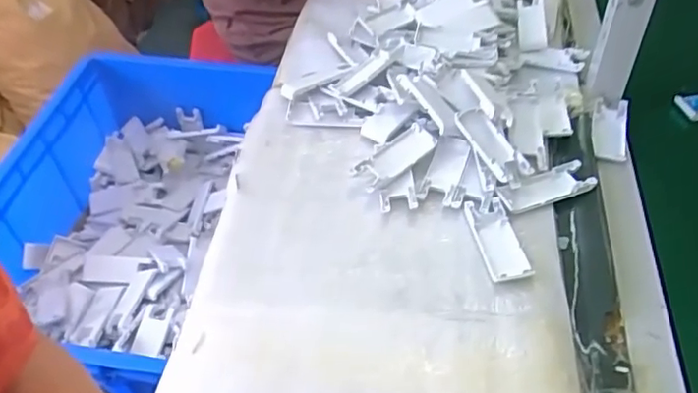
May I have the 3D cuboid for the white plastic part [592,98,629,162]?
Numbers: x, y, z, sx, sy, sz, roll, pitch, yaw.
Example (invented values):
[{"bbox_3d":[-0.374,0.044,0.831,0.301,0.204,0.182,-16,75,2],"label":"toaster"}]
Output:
[{"bbox_3d":[0.318,-0.080,0.726,0.042,0.014,0.099,10,49,14],"label":"white plastic part"}]

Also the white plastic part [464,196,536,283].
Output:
[{"bbox_3d":[0.152,0.041,0.614,0.041,0.010,0.108,-7,47,-2],"label":"white plastic part"}]

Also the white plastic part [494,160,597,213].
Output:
[{"bbox_3d":[0.215,-0.014,0.658,0.110,0.012,0.043,-16,48,-11],"label":"white plastic part"}]

